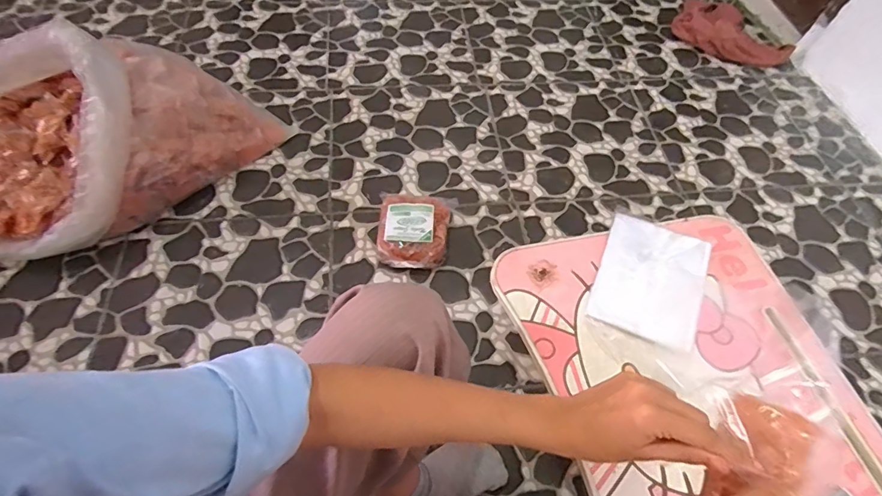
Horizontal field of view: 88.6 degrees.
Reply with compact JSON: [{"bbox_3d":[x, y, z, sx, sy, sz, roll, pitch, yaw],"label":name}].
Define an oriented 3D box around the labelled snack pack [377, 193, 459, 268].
[{"bbox_3d":[-0.051,-0.034,0.917,0.147,0.067,0.159,3,58,-1],"label":"labelled snack pack"}]

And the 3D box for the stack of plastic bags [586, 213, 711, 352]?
[{"bbox_3d":[0.288,0.042,0.619,0.132,0.018,0.178,23,60,11],"label":"stack of plastic bags"}]

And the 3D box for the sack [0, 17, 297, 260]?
[{"bbox_3d":[-0.682,-0.217,0.899,0.655,0.260,0.340,-39,68,-23],"label":"sack"}]

